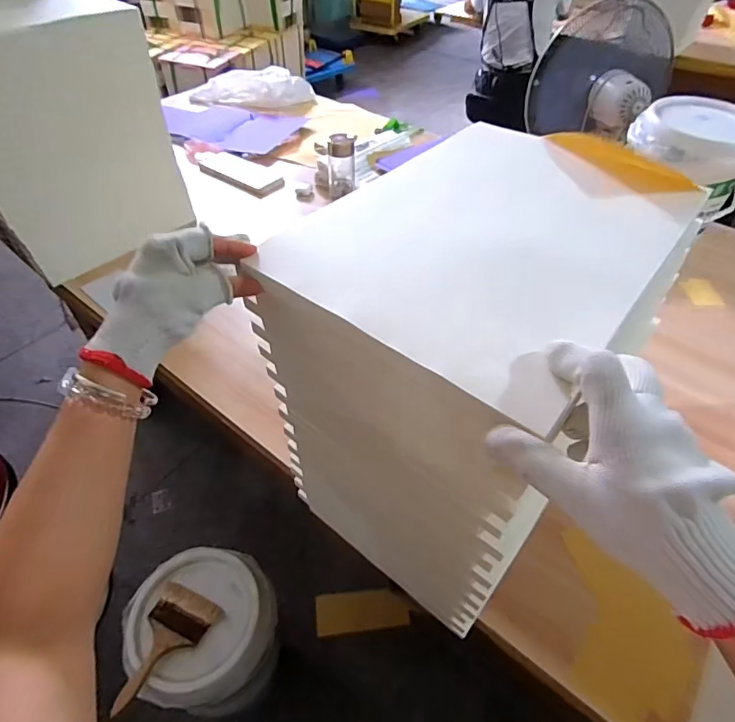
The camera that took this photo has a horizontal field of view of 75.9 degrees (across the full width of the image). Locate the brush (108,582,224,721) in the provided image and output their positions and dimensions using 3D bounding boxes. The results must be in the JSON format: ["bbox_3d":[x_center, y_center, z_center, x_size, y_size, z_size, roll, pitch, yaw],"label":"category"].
[{"bbox_3d":[-0.374,0.522,0.858,0.128,0.030,0.205,18,50,15],"label":"brush"}]

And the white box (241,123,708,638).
[{"bbox_3d":[0.112,0.003,0.547,0.259,0.398,0.361,32,54,25],"label":"white box"}]

